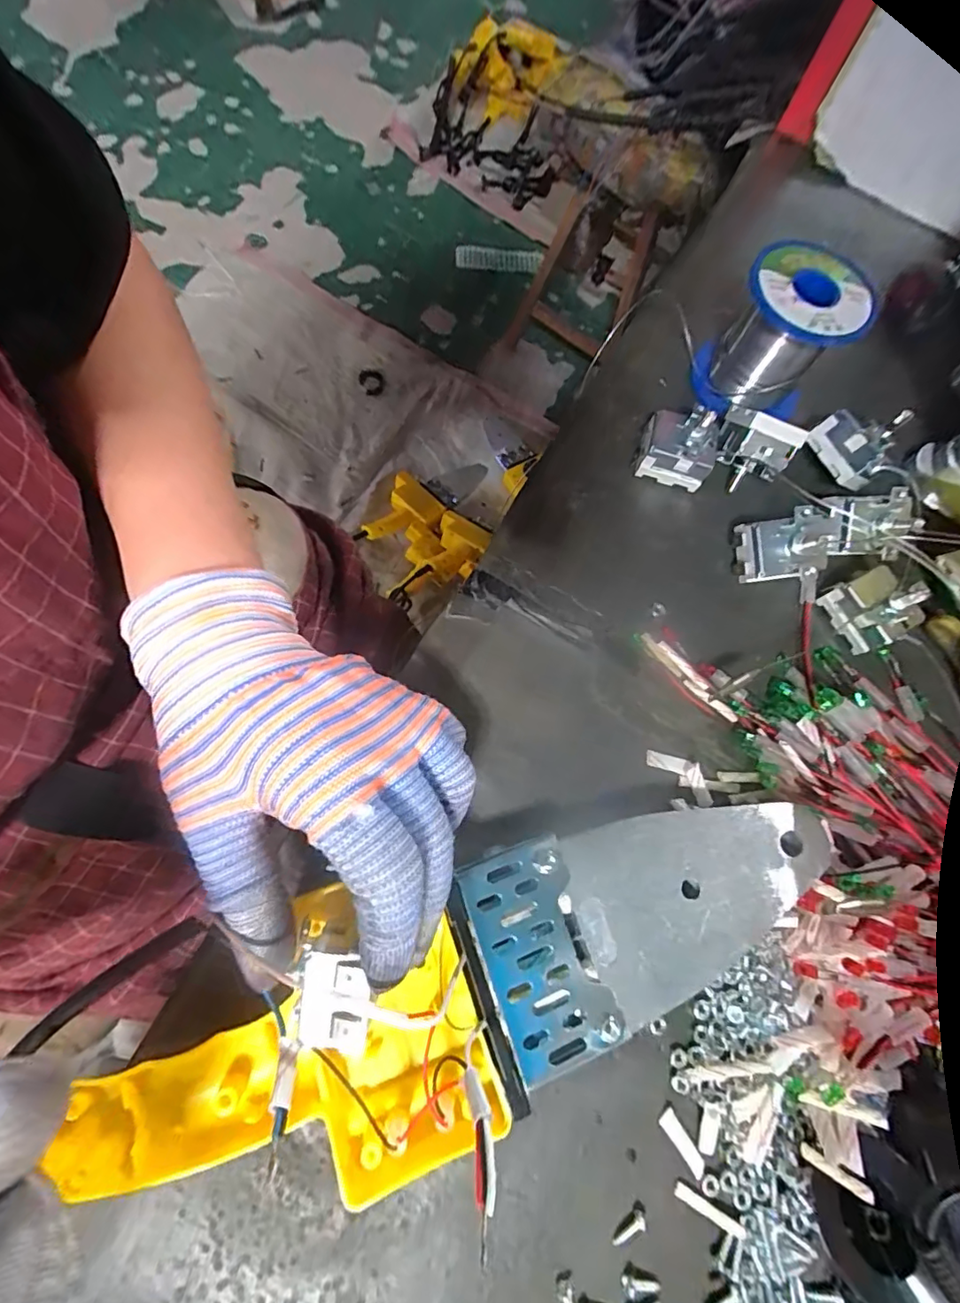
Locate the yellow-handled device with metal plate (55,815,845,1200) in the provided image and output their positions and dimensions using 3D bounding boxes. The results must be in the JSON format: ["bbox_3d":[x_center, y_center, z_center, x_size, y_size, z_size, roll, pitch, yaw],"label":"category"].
[{"bbox_3d":[0.004,0.123,0.204,0.294,0.042,0.090,-20,74,-10],"label":"yellow-handled device with metal plate"}]

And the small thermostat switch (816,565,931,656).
[{"bbox_3d":[0.203,-0.024,0.274,0.030,0.026,0.036,-18,78,-11],"label":"small thermostat switch"}]

